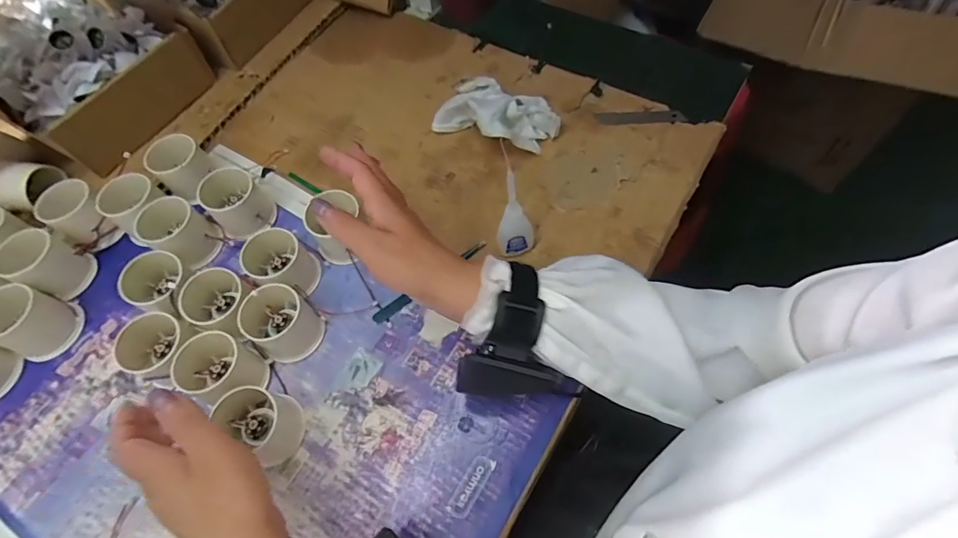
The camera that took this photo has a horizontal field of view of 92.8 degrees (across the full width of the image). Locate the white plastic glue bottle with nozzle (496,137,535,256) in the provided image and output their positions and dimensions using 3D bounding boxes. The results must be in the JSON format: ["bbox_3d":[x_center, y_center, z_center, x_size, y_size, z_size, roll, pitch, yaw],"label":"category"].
[{"bbox_3d":[0.033,-0.050,0.392,0.032,0.120,0.031,7,63,6],"label":"white plastic glue bottle with nozzle"}]

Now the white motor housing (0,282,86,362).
[{"bbox_3d":[-0.393,0.046,0.401,0.054,0.046,0.052,16,65,10],"label":"white motor housing"}]

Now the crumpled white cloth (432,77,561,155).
[{"bbox_3d":[0.023,-0.171,0.499,0.127,0.043,0.085,25,67,14],"label":"crumpled white cloth"}]

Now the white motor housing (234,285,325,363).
[{"bbox_3d":[-0.175,0.043,0.396,0.063,0.051,0.054,33,69,18],"label":"white motor housing"}]

